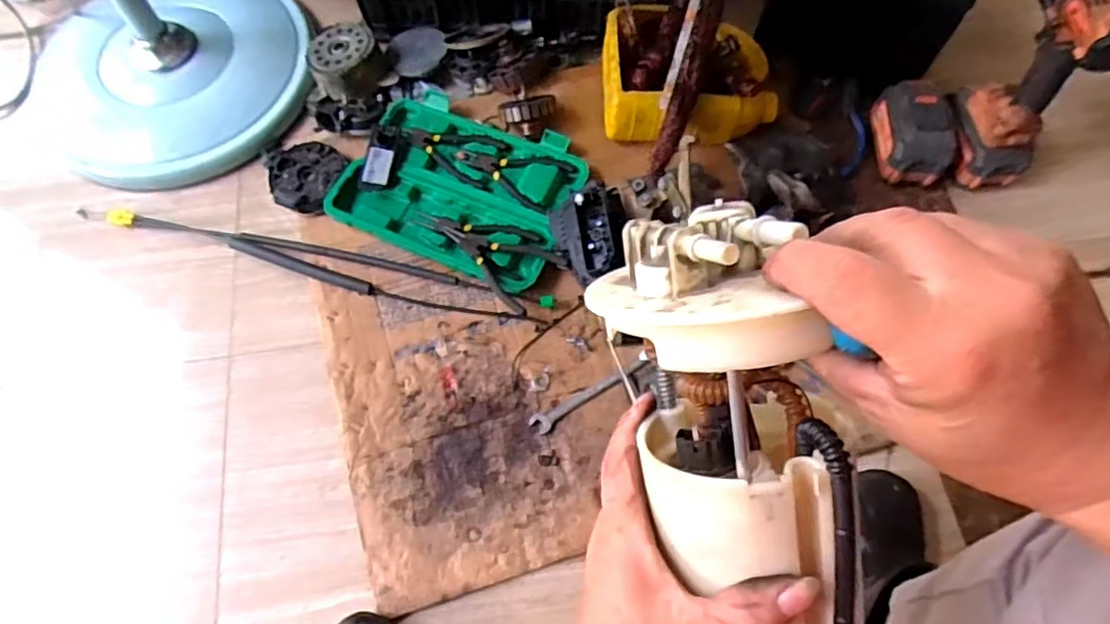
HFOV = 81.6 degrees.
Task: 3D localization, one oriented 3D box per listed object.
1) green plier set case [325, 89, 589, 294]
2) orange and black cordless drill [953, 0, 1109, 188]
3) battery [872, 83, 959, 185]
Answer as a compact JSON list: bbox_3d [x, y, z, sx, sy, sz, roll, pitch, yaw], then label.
[{"bbox_3d":[-0.126,-0.171,0.859,0.310,0.035,0.221,26,70,10],"label":"green plier set case"},{"bbox_3d":[0.563,-0.299,0.757,0.069,0.259,0.173,-5,68,-2],"label":"orange and black cordless drill"},{"bbox_3d":[0.480,-0.240,0.860,0.086,0.075,0.133,-1,68,-1],"label":"battery"}]

